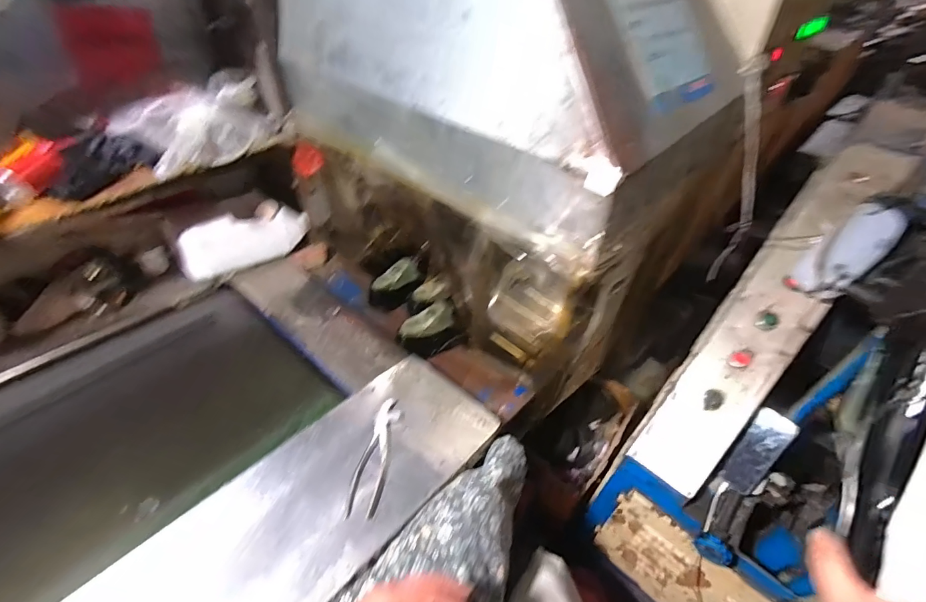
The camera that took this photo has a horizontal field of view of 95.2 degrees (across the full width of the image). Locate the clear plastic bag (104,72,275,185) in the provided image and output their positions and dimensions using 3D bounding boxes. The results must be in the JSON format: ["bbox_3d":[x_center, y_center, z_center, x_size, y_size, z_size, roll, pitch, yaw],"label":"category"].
[{"bbox_3d":[-0.491,-0.352,0.823,0.146,0.098,0.305,27,48,21],"label":"clear plastic bag"}]

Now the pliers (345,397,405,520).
[{"bbox_3d":[-0.132,0.234,0.655,0.047,0.010,0.187,8,44,4],"label":"pliers"}]

